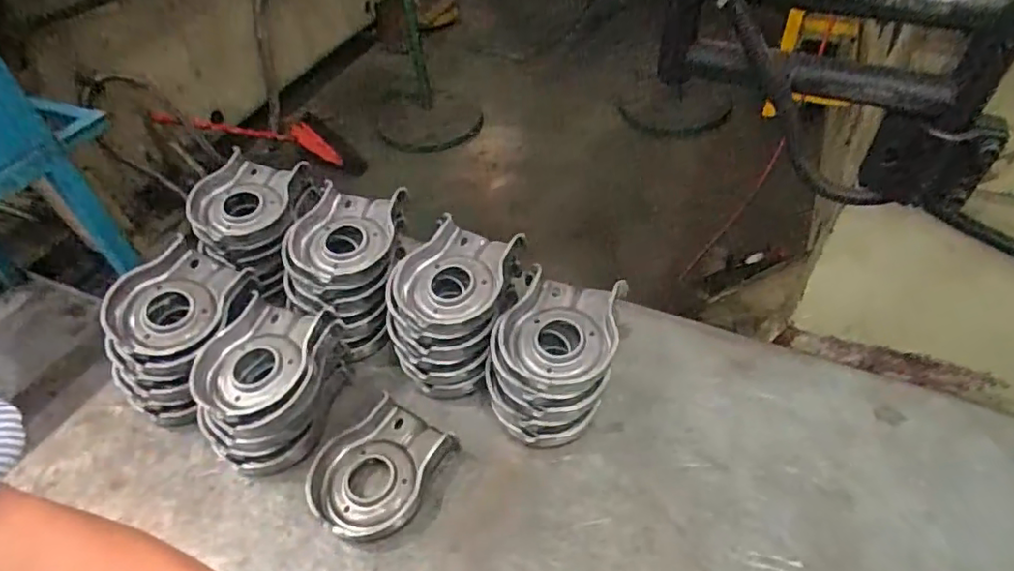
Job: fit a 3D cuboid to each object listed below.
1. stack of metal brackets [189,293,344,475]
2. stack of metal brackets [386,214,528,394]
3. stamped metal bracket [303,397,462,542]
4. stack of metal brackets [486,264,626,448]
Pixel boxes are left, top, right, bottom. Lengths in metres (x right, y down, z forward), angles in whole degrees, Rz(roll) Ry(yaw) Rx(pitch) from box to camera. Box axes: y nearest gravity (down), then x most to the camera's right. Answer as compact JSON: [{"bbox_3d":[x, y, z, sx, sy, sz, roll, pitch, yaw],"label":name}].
[{"bbox_3d":[-0.222,0.095,0.558,0.117,0.089,0.139,11,47,14],"label":"stack of metal brackets"},{"bbox_3d":[-0.053,0.021,0.587,0.115,0.104,0.138,8,47,11],"label":"stack of metal brackets"},{"bbox_3d":[-0.118,0.163,0.527,0.099,0.028,0.120,27,53,27],"label":"stamped metal bracket"},{"bbox_3d":[0.044,0.068,0.554,0.113,0.083,0.139,11,47,15],"label":"stack of metal brackets"}]

